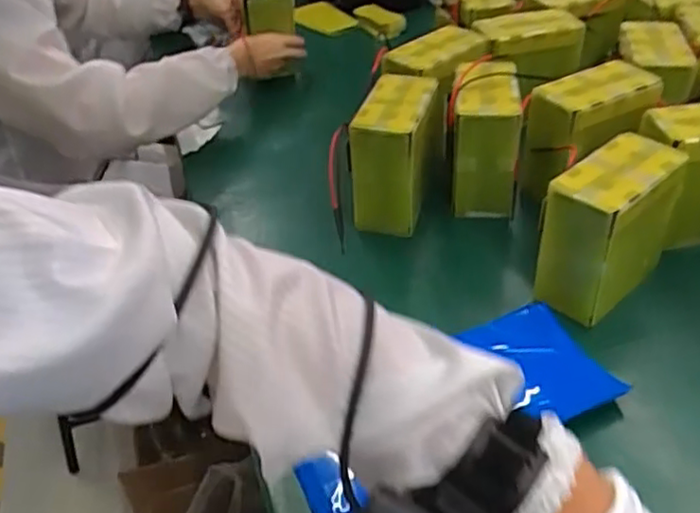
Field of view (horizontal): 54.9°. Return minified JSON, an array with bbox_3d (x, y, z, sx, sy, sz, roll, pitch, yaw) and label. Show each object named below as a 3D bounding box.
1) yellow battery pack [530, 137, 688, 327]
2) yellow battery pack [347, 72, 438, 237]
[{"bbox_3d":[0.264,-0.027,0.693,0.149,0.157,0.073,-32,46,-29],"label":"yellow battery pack"},{"bbox_3d":[0.057,-0.126,0.820,0.080,0.140,0.141,8,41,15],"label":"yellow battery pack"}]

